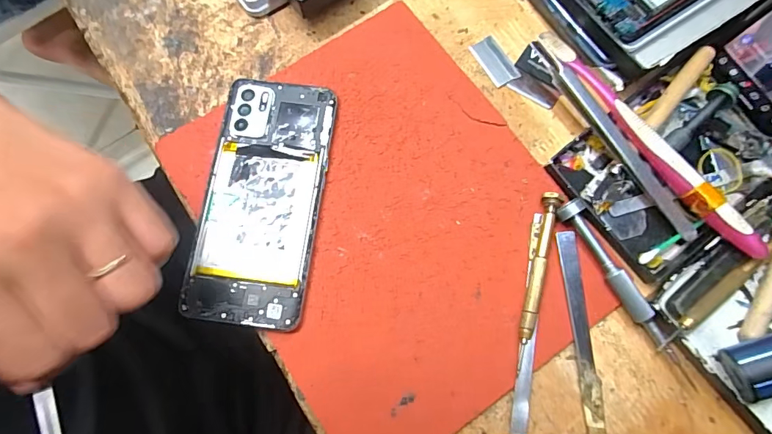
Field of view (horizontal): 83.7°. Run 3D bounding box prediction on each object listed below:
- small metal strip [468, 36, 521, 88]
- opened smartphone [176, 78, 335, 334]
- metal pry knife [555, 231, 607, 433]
[{"bbox_3d":[0.077,-0.111,0.306,0.018,0.004,0.038,-31,80,-7],"label":"small metal strip"},{"bbox_3d":[-0.078,-0.012,0.274,0.071,0.011,0.157,8,78,1],"label":"opened smartphone"},{"bbox_3d":[0.117,0.073,0.256,0.013,0.008,0.127,-5,78,-1],"label":"metal pry knife"}]

